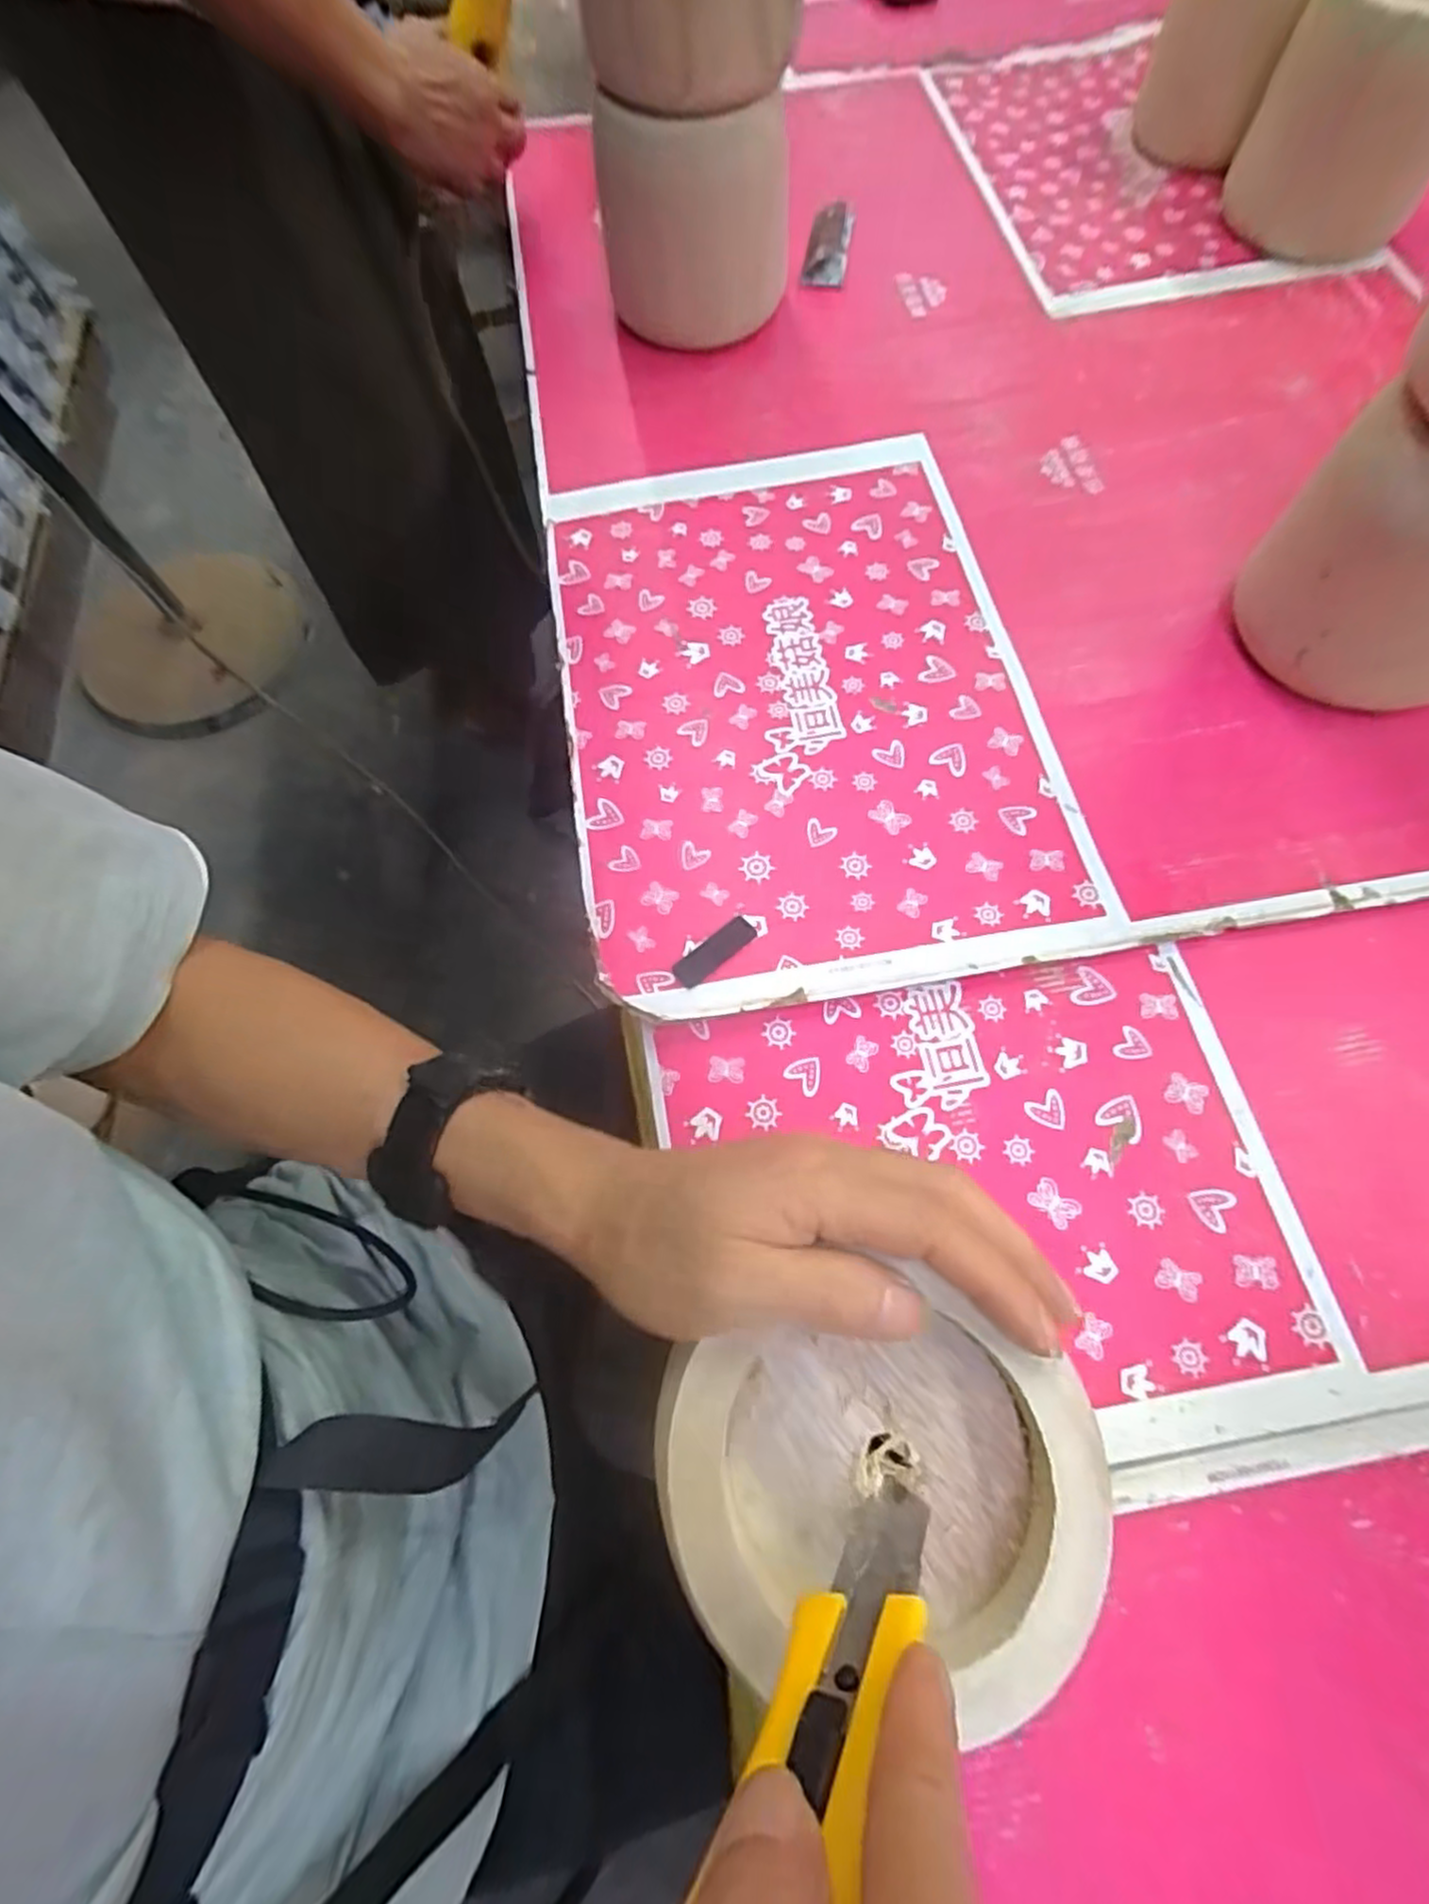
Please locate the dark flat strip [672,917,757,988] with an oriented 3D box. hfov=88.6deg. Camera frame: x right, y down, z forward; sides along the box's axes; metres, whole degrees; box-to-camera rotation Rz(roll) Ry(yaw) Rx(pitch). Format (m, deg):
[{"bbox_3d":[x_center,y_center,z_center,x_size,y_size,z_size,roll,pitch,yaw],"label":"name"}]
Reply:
[{"bbox_3d":[0.000,0.000,0.390,0.049,0.004,0.016,-38,71,-12],"label":"dark flat strip"}]

